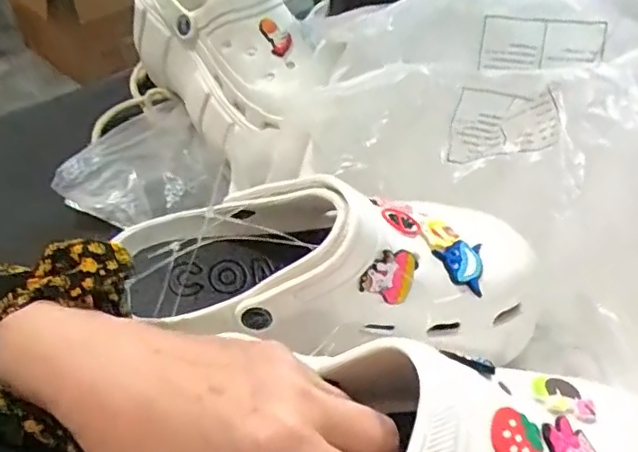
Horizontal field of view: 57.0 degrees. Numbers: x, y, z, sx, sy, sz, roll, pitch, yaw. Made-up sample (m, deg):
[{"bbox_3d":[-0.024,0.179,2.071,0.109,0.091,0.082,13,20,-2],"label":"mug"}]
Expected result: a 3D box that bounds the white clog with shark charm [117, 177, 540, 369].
[{"bbox_3d":[0.008,0.019,0.327,0.219,0.090,0.110,-5,46,-10],"label":"white clog with shark charm"}]

